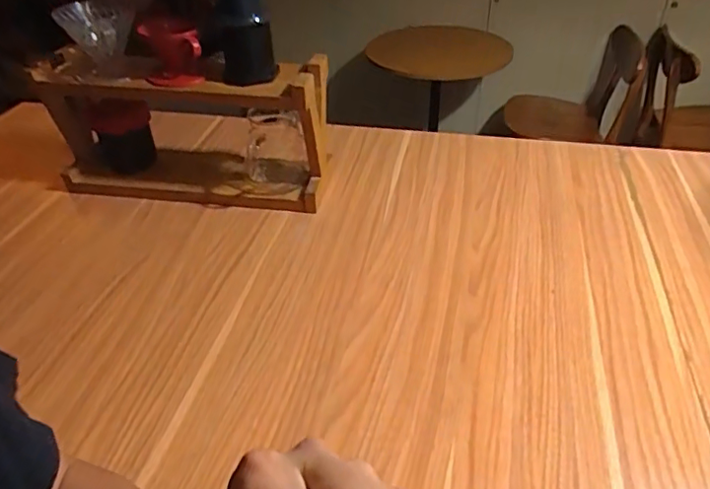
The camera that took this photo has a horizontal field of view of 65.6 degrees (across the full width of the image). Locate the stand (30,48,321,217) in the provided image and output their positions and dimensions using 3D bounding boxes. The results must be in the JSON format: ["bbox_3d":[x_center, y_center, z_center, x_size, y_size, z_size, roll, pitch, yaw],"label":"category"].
[{"bbox_3d":[-0.270,-0.191,0.902,0.447,0.216,0.149,5,38,9],"label":"stand"}]

